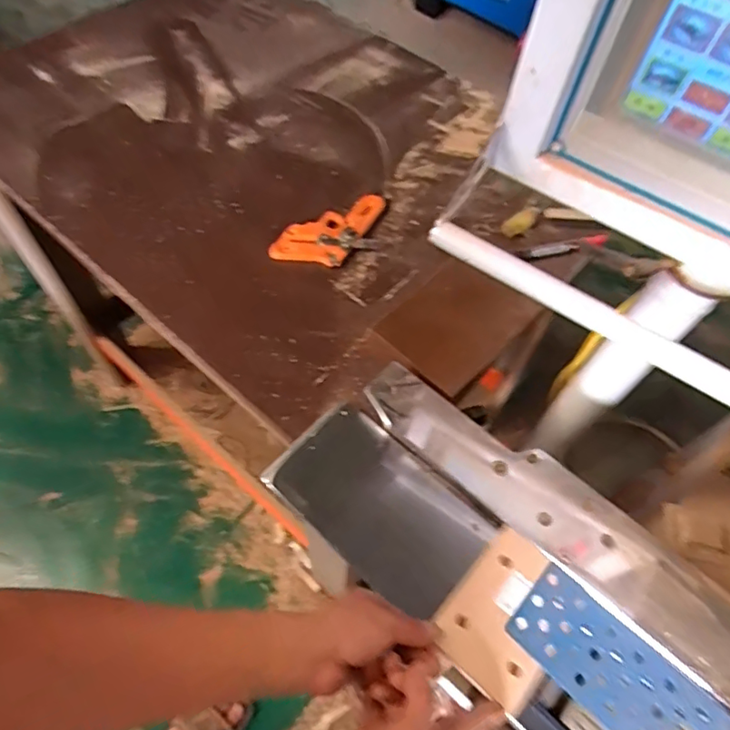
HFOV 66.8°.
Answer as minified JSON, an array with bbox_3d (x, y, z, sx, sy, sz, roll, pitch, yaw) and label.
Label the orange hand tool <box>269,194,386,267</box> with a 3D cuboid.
[{"bbox_3d":[-0.040,-0.190,0.805,0.197,0.019,0.087,-30,66,-19],"label":"orange hand tool"}]

